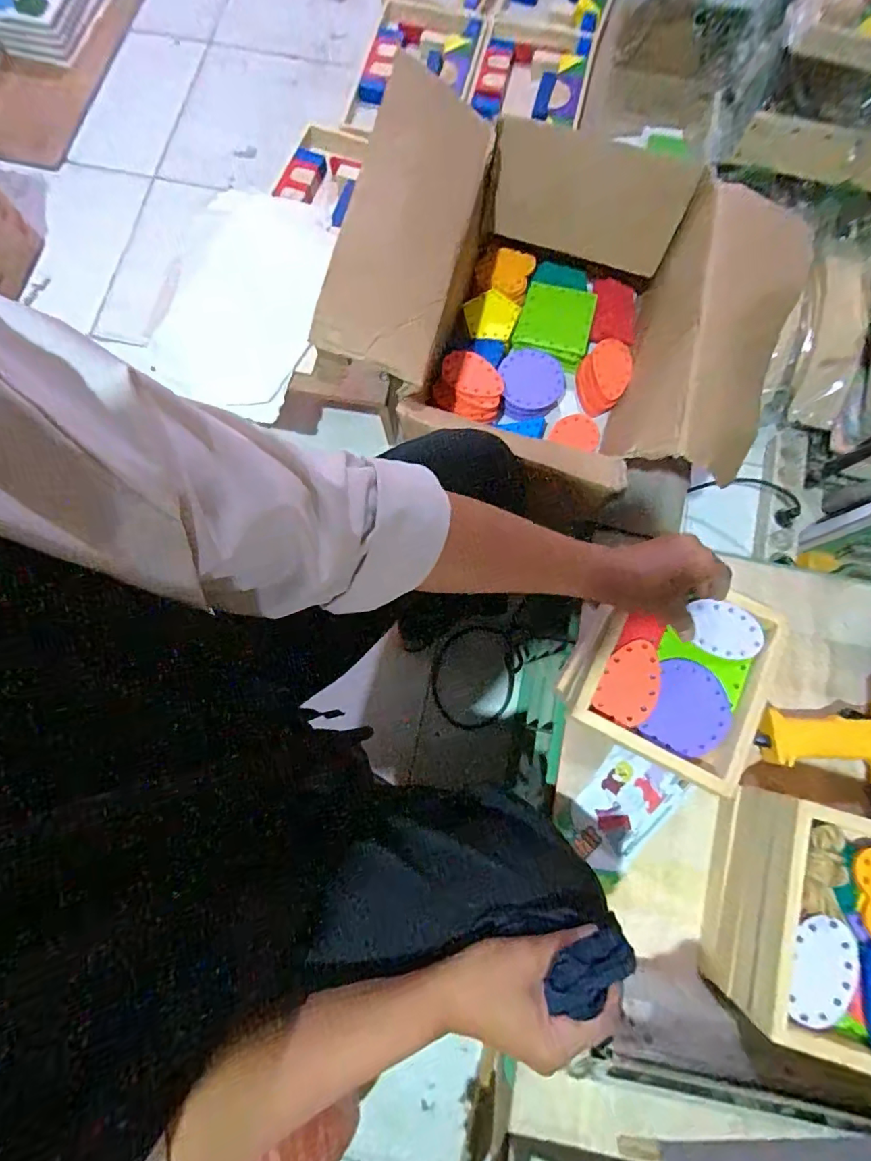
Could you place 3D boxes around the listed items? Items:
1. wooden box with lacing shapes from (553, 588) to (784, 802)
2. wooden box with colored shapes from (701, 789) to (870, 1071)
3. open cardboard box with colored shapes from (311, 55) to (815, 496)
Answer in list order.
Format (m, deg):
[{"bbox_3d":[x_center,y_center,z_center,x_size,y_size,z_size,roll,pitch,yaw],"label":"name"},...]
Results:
[{"bbox_3d":[0.231,0.086,0.508,0.171,0.051,0.182,22,78,5],"label":"wooden box with lacing shapes"},{"bbox_3d":[0.360,0.305,0.473,0.154,0.119,0.189,17,78,4],"label":"wooden box with colored shapes"},{"bbox_3d":[0.140,-0.314,0.609,0.467,0.243,0.394,9,78,2],"label":"open cardboard box with colored shapes"}]

